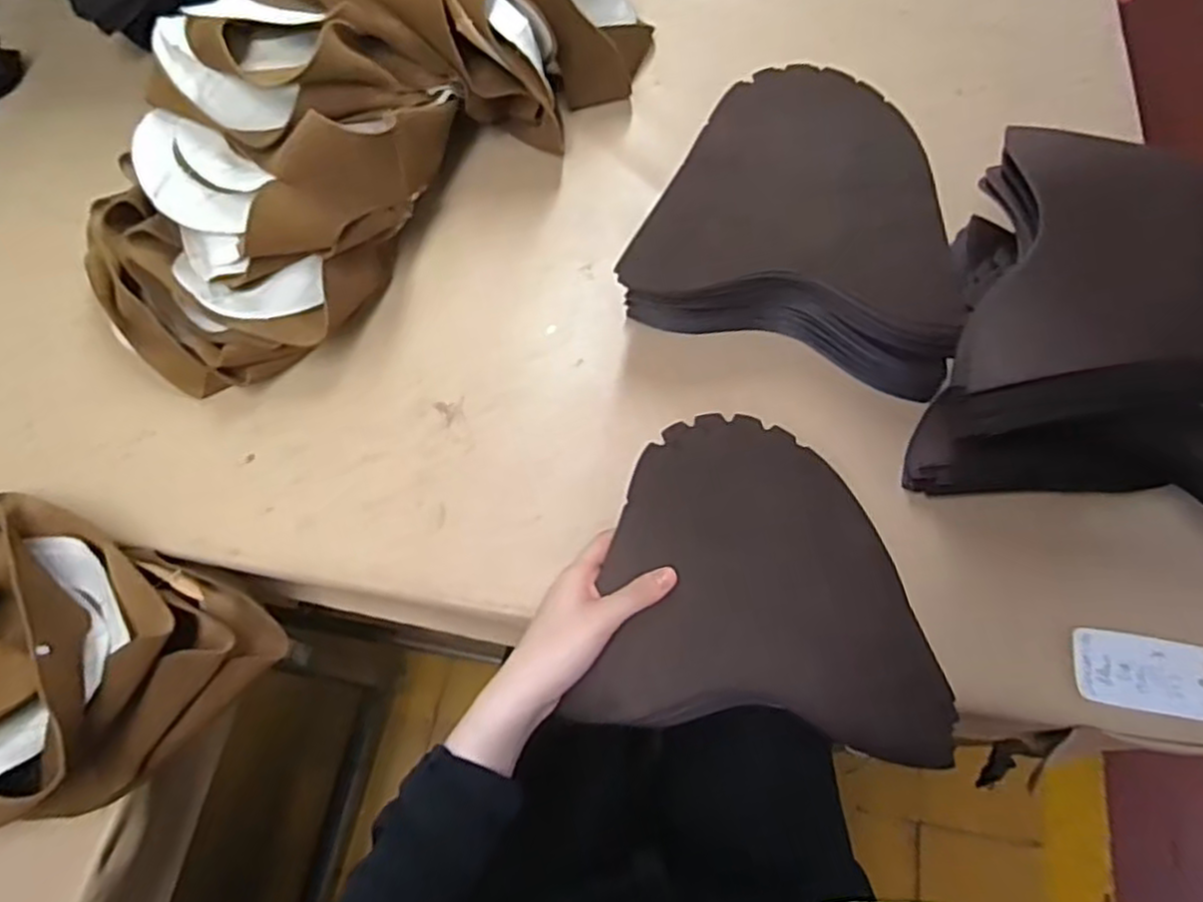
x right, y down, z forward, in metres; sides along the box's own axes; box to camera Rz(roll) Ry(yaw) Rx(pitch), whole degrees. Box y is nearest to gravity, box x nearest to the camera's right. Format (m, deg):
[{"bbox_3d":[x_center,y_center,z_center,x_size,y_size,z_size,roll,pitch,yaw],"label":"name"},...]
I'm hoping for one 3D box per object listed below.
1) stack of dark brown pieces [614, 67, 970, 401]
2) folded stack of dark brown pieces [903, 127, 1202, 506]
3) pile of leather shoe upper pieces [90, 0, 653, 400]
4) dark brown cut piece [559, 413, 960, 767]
[{"bbox_3d":[0.166,-0.180,0.594,0.251,0.132,0.201,15,68,6],"label":"stack of dark brown pieces"},{"bbox_3d":[0.365,-0.090,0.514,0.231,0.159,0.240,12,68,5],"label":"folded stack of dark brown pieces"},{"bbox_3d":[-0.190,-0.296,0.612,0.214,0.167,0.547,38,72,14],"label":"pile of leather shoe upper pieces"},{"bbox_3d":[0.117,0.085,0.499,0.229,0.027,0.210,7,67,3],"label":"dark brown cut piece"}]

